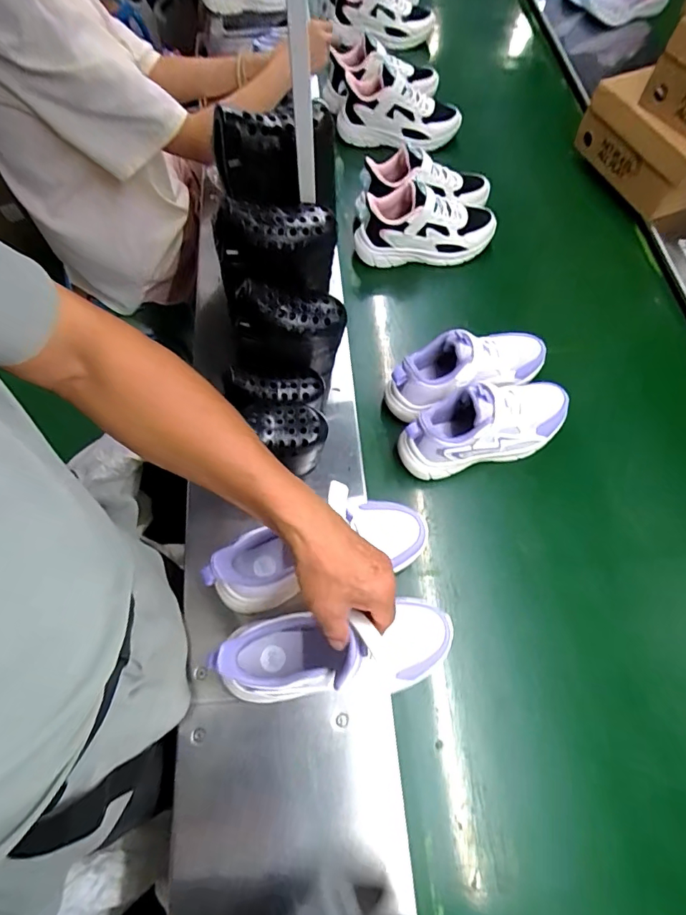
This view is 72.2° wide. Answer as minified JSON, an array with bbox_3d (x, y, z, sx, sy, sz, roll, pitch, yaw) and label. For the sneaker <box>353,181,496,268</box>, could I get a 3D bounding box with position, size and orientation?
[{"bbox_3d":[0.141,-0.393,0.806,0.240,0.131,0.083,-2,67,-2],"label":"sneaker"}]

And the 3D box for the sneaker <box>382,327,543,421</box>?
[{"bbox_3d":[0.186,-0.132,0.669,0.241,0.101,0.093,-20,69,-9],"label":"sneaker"}]

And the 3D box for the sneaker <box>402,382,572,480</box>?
[{"bbox_3d":[0.205,-0.048,0.647,0.238,0.106,0.092,-15,68,-7],"label":"sneaker"}]

